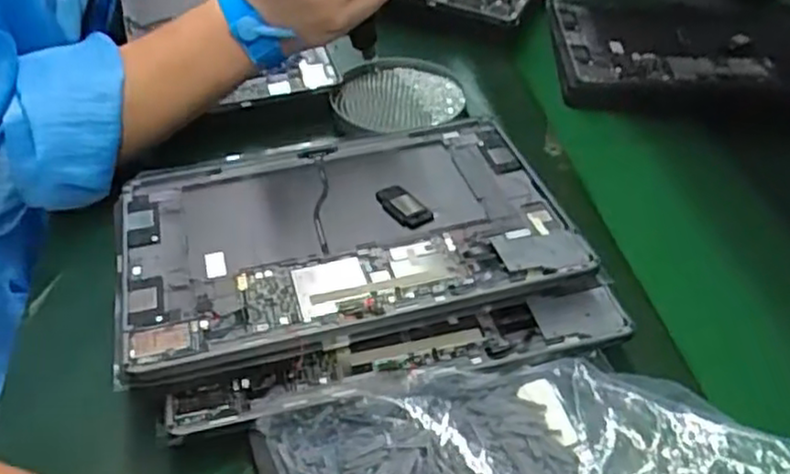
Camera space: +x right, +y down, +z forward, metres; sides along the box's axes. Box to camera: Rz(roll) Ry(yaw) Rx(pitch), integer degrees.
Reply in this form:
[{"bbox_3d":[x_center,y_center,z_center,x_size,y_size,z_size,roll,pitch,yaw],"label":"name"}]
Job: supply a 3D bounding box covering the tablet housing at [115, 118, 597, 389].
[{"bbox_3d":[-0.031,-0.007,0.430,0.256,0.011,0.169,-12,42,-13],"label":"tablet housing"}]

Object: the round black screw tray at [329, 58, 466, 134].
[{"bbox_3d":[0.003,-0.124,0.626,0.109,0.035,0.064,6,45,2],"label":"round black screw tray"}]

